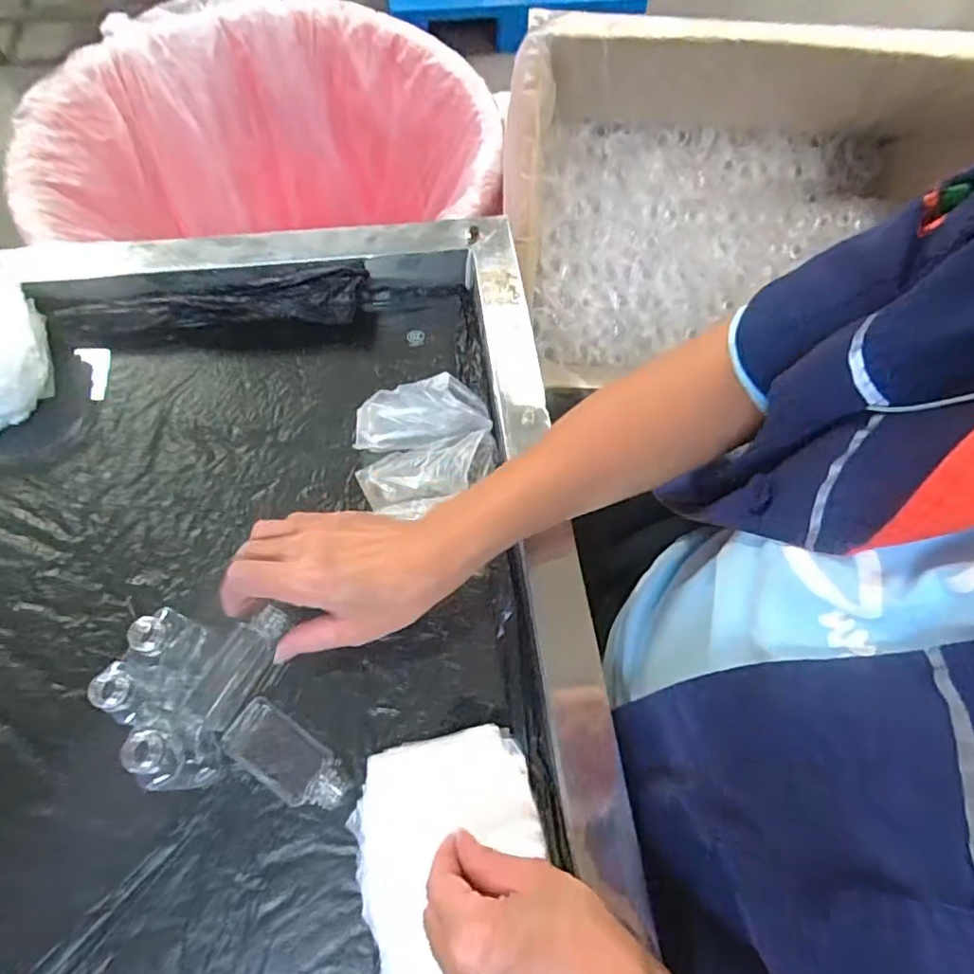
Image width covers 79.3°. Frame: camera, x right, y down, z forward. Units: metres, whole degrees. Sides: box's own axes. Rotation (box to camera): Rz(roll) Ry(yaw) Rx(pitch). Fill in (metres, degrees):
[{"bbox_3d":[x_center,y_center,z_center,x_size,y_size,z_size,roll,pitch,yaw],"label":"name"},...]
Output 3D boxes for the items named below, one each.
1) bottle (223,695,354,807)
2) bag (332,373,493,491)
[{"bbox_3d":[-0.123,0.170,0.367,0.082,0.019,0.036,33,68,13],"label":"bottle"},{"bbox_3d":[-0.050,-0.054,0.455,0.099,0.051,0.044,-5,65,-5],"label":"bag"}]

